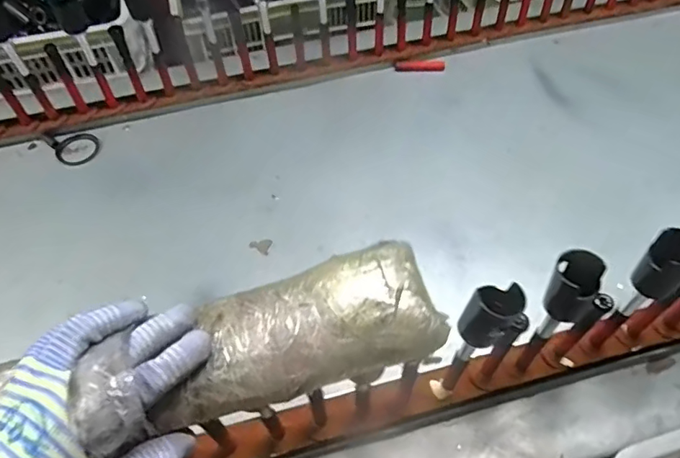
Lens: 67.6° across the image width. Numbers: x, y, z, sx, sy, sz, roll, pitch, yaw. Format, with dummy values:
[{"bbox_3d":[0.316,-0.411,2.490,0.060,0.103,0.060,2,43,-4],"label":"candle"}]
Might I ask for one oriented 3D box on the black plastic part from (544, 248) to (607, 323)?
[{"bbox_3d":[0.218,0.054,0.479,0.041,0.063,0.039,32,56,19],"label":"black plastic part"}]

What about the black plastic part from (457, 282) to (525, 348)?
[{"bbox_3d":[0.136,0.080,0.463,0.040,0.065,0.041,37,58,22],"label":"black plastic part"}]

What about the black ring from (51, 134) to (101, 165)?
[{"bbox_3d":[-0.471,-0.144,0.912,0.076,0.005,0.060,-25,74,-13],"label":"black ring"}]

